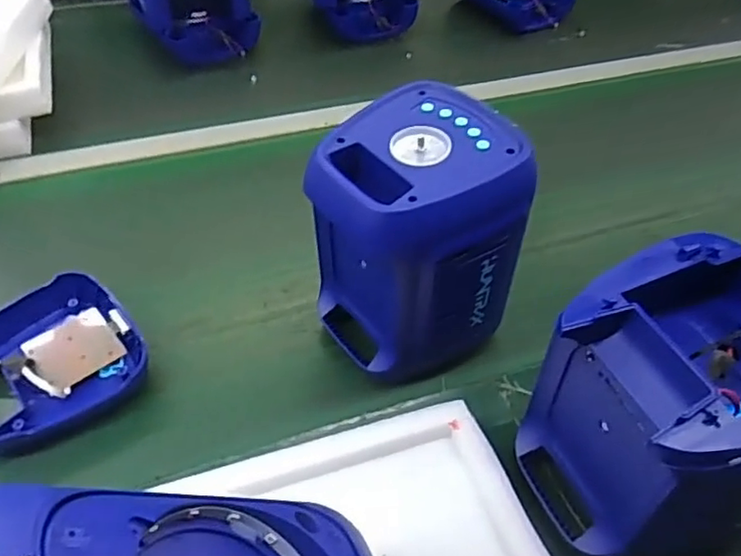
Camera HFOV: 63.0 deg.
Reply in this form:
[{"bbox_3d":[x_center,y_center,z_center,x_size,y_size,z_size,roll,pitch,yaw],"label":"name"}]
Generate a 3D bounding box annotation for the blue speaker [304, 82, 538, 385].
[{"bbox_3d":[0.045,-0.029,0.589,0.162,0.234,0.153,-28,50,-22],"label":"blue speaker"}]

